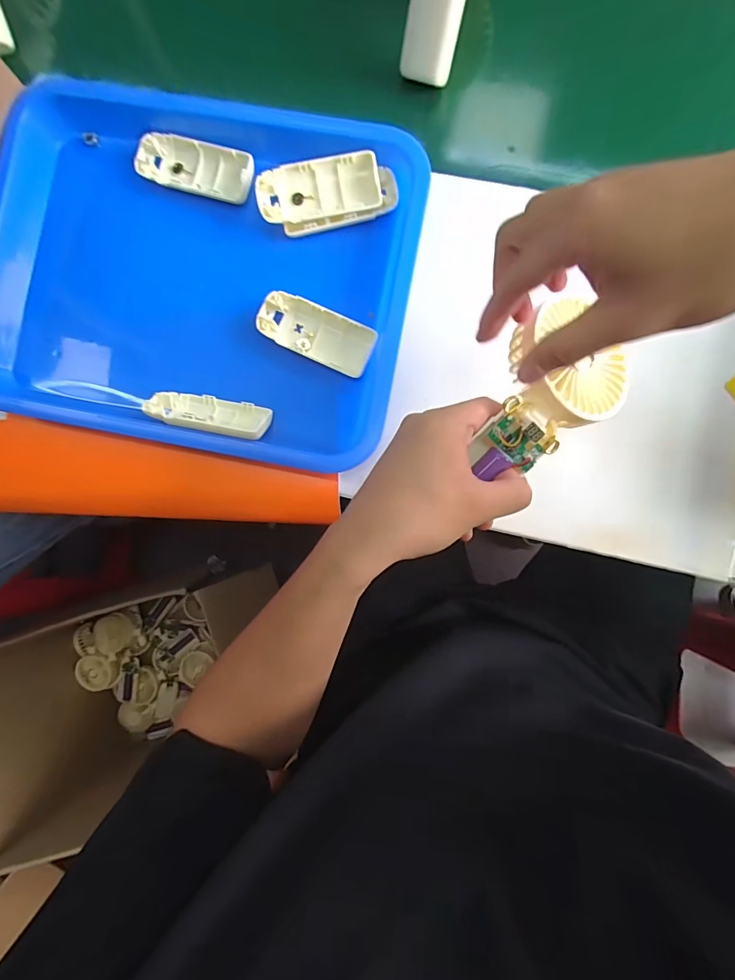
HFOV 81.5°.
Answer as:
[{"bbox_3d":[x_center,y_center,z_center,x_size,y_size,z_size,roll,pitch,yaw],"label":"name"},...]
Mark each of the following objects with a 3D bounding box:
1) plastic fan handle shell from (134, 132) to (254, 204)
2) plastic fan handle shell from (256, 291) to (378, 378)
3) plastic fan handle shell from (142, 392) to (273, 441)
[{"bbox_3d":[-0.160,-0.300,0.399,0.107,0.014,0.053,10,86,2],"label":"plastic fan handle shell"},{"bbox_3d":[-0.046,-0.141,0.388,0.105,0.013,0.046,24,86,3],"label":"plastic fan handle shell"},{"bbox_3d":[-0.141,-0.067,0.381,0.101,0.048,0.018,12,125,1],"label":"plastic fan handle shell"}]

